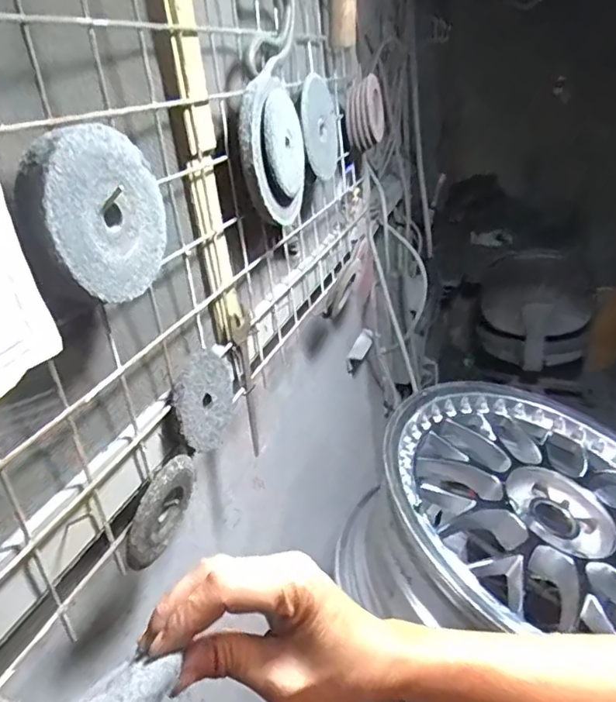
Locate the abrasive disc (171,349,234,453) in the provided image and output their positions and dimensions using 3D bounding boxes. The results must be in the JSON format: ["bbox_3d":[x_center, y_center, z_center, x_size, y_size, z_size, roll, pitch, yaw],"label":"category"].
[{"bbox_3d":[-0.088,0.042,0.488,0.015,0.081,0.086,2,27,18],"label":"abrasive disc"}]

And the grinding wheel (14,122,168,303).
[{"bbox_3d":[-0.123,-0.080,0.336,0.019,0.095,0.096,2,-12,24],"label":"grinding wheel"}]

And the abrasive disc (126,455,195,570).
[{"bbox_3d":[-0.110,0.122,0.438,0.017,0.071,0.080,5,28,22],"label":"abrasive disc"}]

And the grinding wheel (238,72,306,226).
[{"bbox_3d":[-0.029,-0.197,0.567,0.047,0.126,0.130,-2,26,9],"label":"grinding wheel"}]

